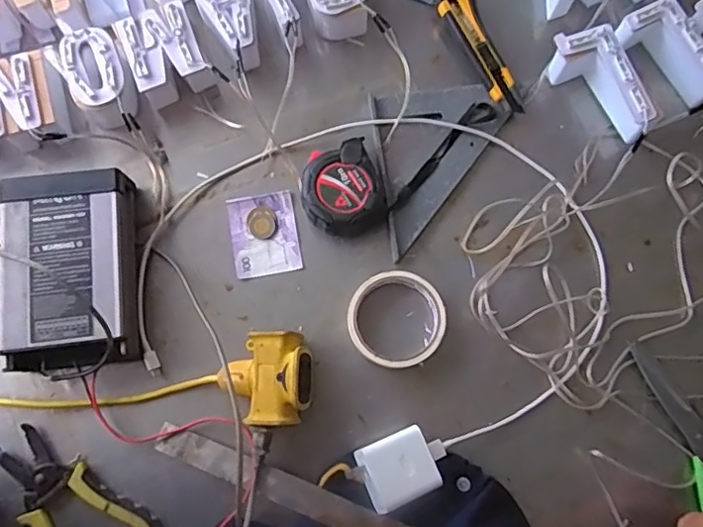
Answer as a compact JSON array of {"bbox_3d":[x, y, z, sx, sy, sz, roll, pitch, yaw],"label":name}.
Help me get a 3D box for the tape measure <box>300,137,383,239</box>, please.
[{"bbox_3d":[-0.011,-0.071,0.552,0.072,0.040,0.086,-12,78,-4],"label":"tape measure"}]

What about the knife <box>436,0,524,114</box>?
[{"bbox_3d":[0.134,-0.225,0.598,0.037,0.028,0.157,-21,79,-6],"label":"knife"}]

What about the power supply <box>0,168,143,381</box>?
[{"bbox_3d":[-0.267,0.006,0.527,0.120,0.055,0.188,-6,77,-3],"label":"power supply"}]

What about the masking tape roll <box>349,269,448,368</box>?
[{"bbox_3d":[0.041,0.053,0.531,0.089,0.028,0.088,0,77,-1],"label":"masking tape roll"}]

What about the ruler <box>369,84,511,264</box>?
[{"bbox_3d":[0.093,-0.098,0.572,0.134,0.017,0.176,-4,77,-2],"label":"ruler"}]

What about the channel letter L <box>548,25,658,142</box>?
[{"bbox_3d":[0.250,-0.176,0.578,0.065,0.050,0.121,-15,78,-5],"label":"channel letter L"}]

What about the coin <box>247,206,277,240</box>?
[{"bbox_3d":[-0.089,-0.041,0.563,0.030,0.004,0.032,0,77,-1],"label":"coin"}]

